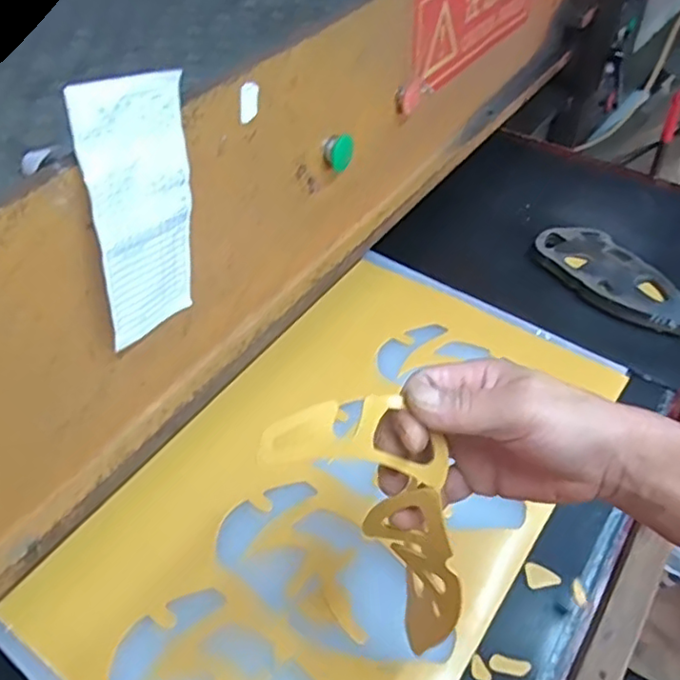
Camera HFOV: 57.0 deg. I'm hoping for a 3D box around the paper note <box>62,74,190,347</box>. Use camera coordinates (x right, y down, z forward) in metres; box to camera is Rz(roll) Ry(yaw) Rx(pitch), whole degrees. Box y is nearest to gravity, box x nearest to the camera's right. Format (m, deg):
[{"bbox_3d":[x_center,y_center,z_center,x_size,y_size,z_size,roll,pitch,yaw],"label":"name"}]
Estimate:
[{"bbox_3d":[-0.154,-0.098,0.493,0.008,0.203,0.094,22,39,24],"label":"paper note"}]

